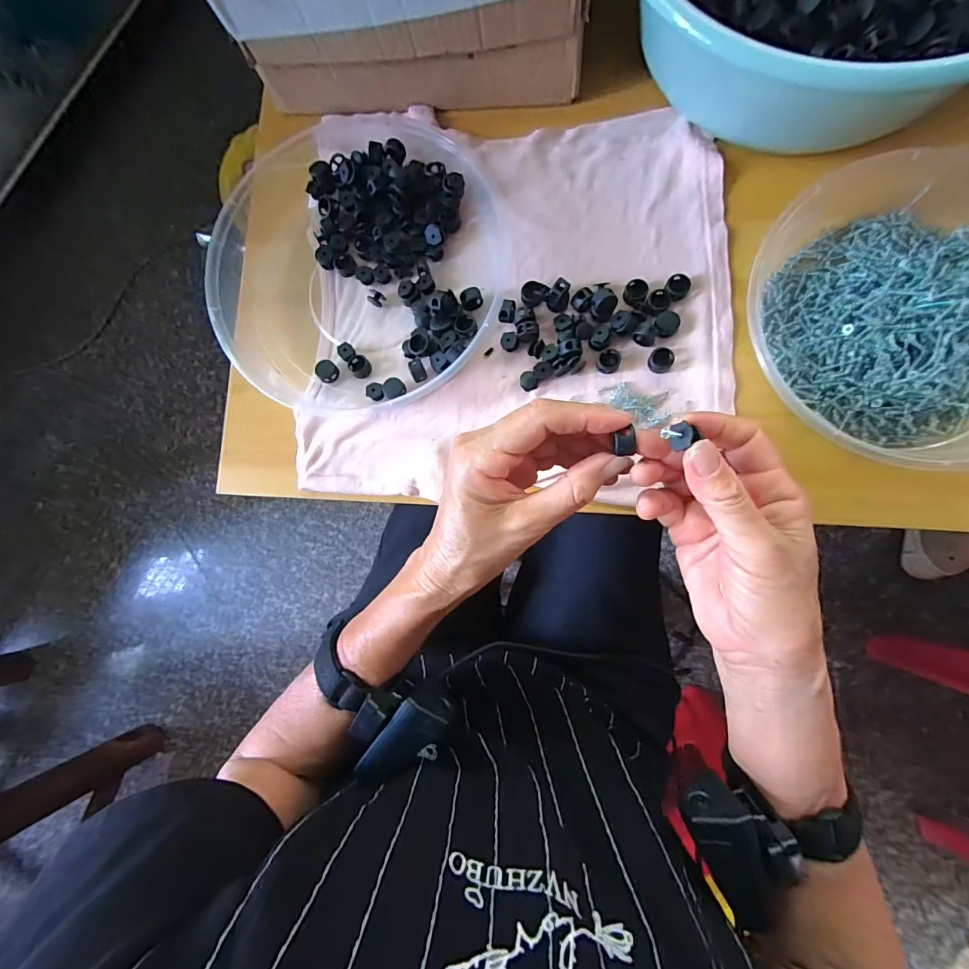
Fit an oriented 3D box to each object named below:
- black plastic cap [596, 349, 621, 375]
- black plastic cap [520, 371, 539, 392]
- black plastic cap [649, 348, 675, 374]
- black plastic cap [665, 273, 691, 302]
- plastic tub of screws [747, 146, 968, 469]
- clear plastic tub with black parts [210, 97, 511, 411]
[{"bbox_3d":[0.093,-0.092,0.314,0.016,0.008,0.018,25,87,9],"label":"black plastic cap"},{"bbox_3d":[0.034,-0.080,0.323,0.012,0.007,0.015,-37,81,2],"label":"black plastic cap"},{"bbox_3d":[0.131,-0.092,0.309,0.017,0.009,0.020,37,88,9],"label":"black plastic cap"},{"bbox_3d":[0.144,-0.148,0.314,0.019,0.008,0.017,-24,82,4],"label":"black plastic cap"},{"bbox_3d":[0.289,-0.119,0.280,0.211,0.038,0.190,37,89,9],"label":"plastic tub of screws"},{"bbox_3d":[-0.099,-0.177,0.337,0.228,0.045,0.245,10,85,8],"label":"clear plastic tub with black parts"}]

